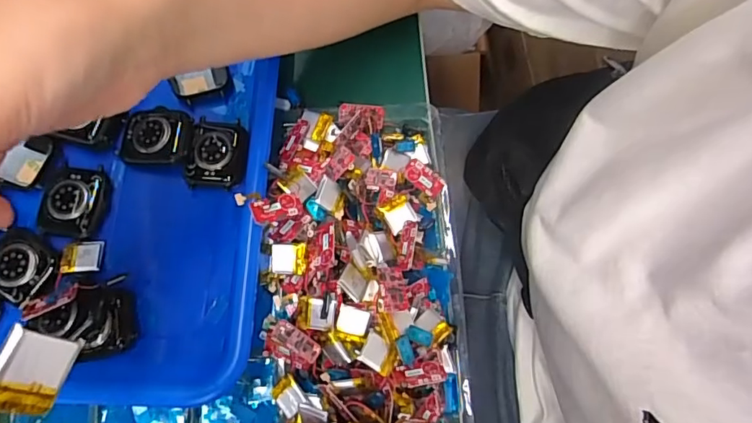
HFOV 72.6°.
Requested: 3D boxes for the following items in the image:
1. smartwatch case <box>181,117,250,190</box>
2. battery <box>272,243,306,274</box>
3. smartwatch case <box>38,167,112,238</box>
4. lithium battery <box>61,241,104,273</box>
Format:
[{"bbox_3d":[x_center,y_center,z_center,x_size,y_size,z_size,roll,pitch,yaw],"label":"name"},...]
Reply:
[{"bbox_3d":[-0.099,-0.036,0.319,0.033,0.013,0.044,4,78,0],"label":"smartwatch case"},{"bbox_3d":[-0.052,0.028,0.305,0.020,0.009,0.017,4,78,0],"label":"battery"},{"bbox_3d":[-0.177,-0.006,0.301,0.031,0.010,0.040,8,78,0],"label":"smartwatch case"},{"bbox_3d":[-0.171,0.026,0.295,0.021,0.005,0.018,-4,78,-2],"label":"lithium battery"}]

